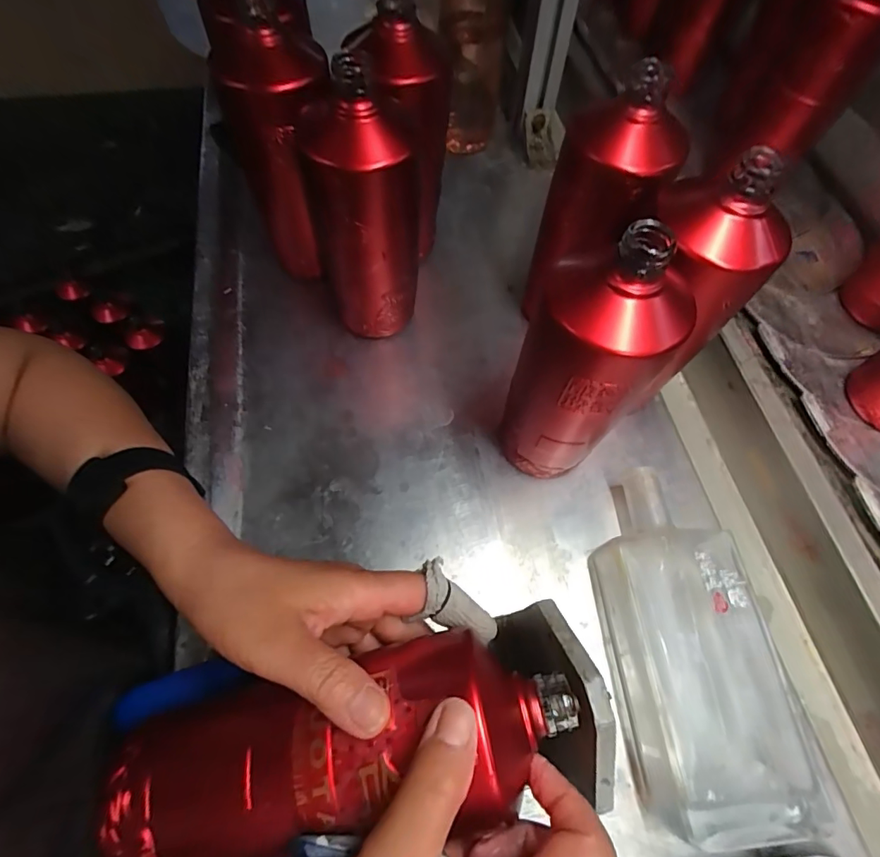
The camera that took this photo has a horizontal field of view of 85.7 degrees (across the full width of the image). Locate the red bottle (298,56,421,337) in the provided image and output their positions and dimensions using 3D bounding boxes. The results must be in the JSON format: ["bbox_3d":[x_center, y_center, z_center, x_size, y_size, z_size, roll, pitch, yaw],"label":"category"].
[{"bbox_3d":[-0.060,-0.154,0.377,0.073,0.211,0.087,-12,64,-9],"label":"red bottle"}]

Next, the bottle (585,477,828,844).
[{"bbox_3d":[0.166,0.137,0.323,0.102,0.042,0.227,-3,63,-5],"label":"bottle"}]

